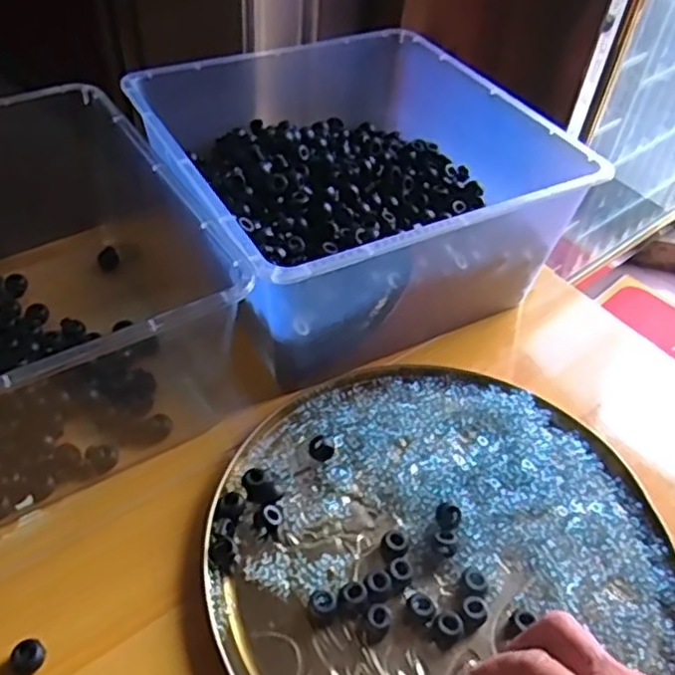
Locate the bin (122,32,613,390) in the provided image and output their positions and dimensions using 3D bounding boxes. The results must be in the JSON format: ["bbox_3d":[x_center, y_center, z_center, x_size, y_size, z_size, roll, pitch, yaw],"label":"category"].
[{"bbox_3d":[-0.006,-0.142,0.614,0.296,0.147,0.349,-21,52,-24],"label":"bin"}]

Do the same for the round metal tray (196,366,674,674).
[{"bbox_3d":[0.061,0.130,0.444,0.283,0.021,0.269,3,46,-3],"label":"round metal tray"}]

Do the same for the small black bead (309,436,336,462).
[{"bbox_3d":[-0.011,0.077,0.473,0.017,0.014,0.013,1,46,-5],"label":"small black bead"}]

